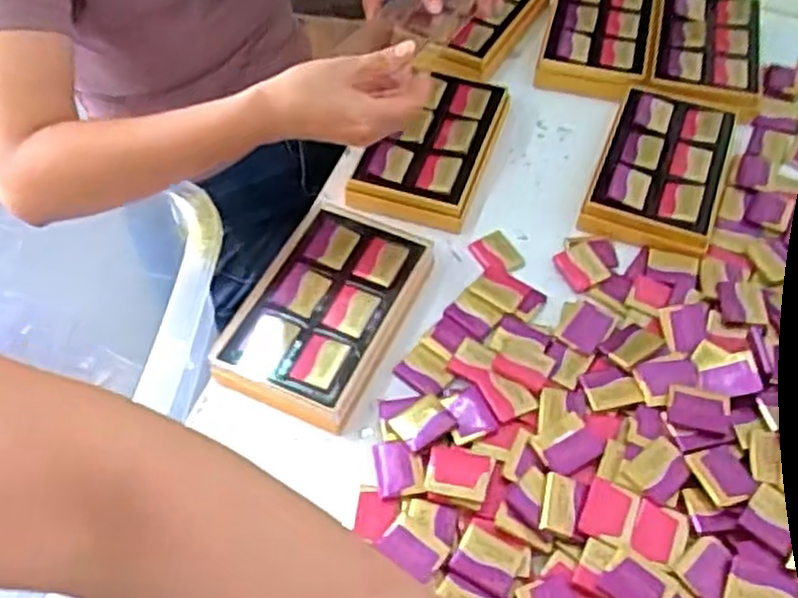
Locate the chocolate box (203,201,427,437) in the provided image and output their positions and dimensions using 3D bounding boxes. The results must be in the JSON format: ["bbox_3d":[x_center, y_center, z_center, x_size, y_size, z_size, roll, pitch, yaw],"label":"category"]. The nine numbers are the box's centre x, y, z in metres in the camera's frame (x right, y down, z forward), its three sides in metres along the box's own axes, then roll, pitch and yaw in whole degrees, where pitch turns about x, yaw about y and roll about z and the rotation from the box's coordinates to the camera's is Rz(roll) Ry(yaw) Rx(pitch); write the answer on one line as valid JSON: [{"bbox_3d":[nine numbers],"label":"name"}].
[{"bbox_3d":[-0.054,0.005,0.577,0.109,0.032,0.183,21,57,14],"label":"chocolate box"}]

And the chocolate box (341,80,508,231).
[{"bbox_3d":[0.032,-0.137,0.675,0.100,0.032,0.161,17,56,11],"label":"chocolate box"}]

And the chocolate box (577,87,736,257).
[{"bbox_3d":[0.229,-0.116,0.661,0.099,0.027,0.168,19,57,13],"label":"chocolate box"}]

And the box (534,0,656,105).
[{"bbox_3d":[0.198,-0.264,0.760,0.096,0.034,0.166,13,56,9],"label":"box"}]

